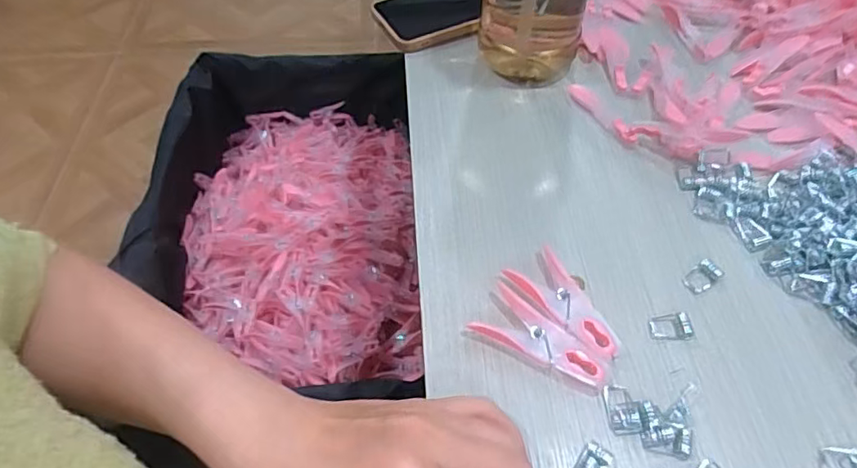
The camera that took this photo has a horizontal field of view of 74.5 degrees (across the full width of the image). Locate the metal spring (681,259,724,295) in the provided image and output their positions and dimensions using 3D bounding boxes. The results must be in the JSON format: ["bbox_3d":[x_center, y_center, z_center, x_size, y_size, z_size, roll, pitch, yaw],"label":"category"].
[{"bbox_3d":[0.166,0.026,0.342,0.023,0.007,0.015,-32,59,-21],"label":"metal spring"}]

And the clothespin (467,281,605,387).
[{"bbox_3d":[0.063,0.061,0.318,0.075,0.011,0.033,32,60,22],"label":"clothespin"}]

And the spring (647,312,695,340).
[{"bbox_3d":[0.140,0.052,0.324,0.023,0.008,0.016,1,53,1],"label":"spring"}]

